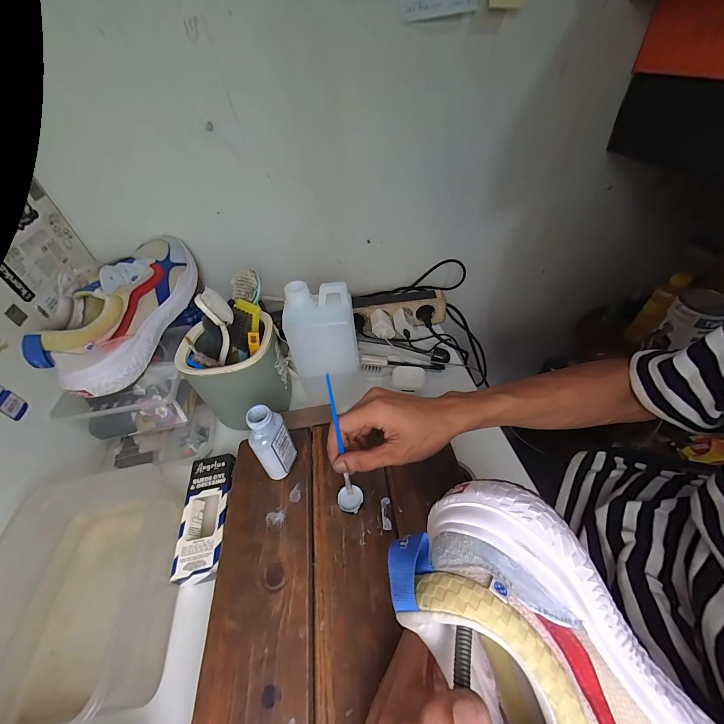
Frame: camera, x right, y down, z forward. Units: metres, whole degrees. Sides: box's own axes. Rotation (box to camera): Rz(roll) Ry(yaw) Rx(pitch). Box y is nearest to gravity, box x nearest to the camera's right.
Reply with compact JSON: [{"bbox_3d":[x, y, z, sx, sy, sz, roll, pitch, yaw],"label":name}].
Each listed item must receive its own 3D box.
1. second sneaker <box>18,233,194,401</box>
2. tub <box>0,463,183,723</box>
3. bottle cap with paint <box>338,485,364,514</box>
[{"bbox_3d":[-0.337,-0.091,0.471,0.095,0.093,0.291,4,47,10],"label":"second sneaker"},{"bbox_3d":[-0.291,0.231,0.339,0.165,0.093,0.222,-15,47,-7],"label":"tub"},{"bbox_3d":[-0.013,0.158,0.370,0.029,0.013,0.028,-3,46,4],"label":"bottle cap with paint"}]

